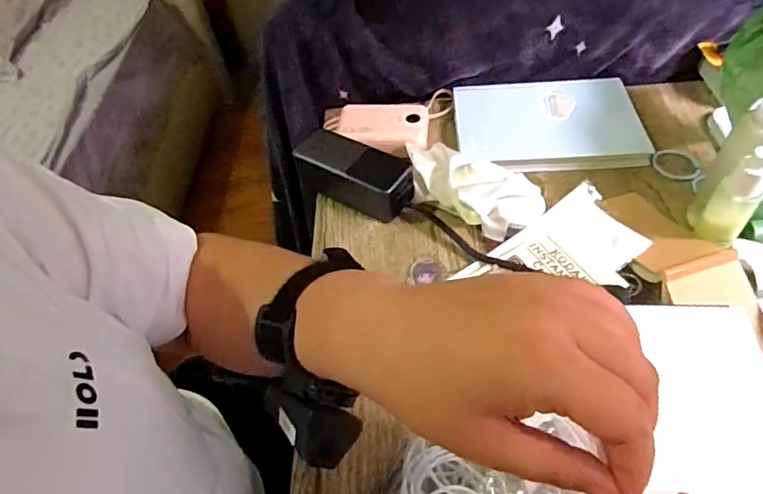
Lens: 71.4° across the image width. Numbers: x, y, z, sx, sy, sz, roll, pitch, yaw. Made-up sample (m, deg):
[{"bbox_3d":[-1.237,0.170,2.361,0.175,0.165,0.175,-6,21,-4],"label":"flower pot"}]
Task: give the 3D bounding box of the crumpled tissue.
[{"bbox_3d":[0.089,-0.070,0.572,0.087,0.048,0.170,-37,56,-22],"label":"crumpled tissue"}]

